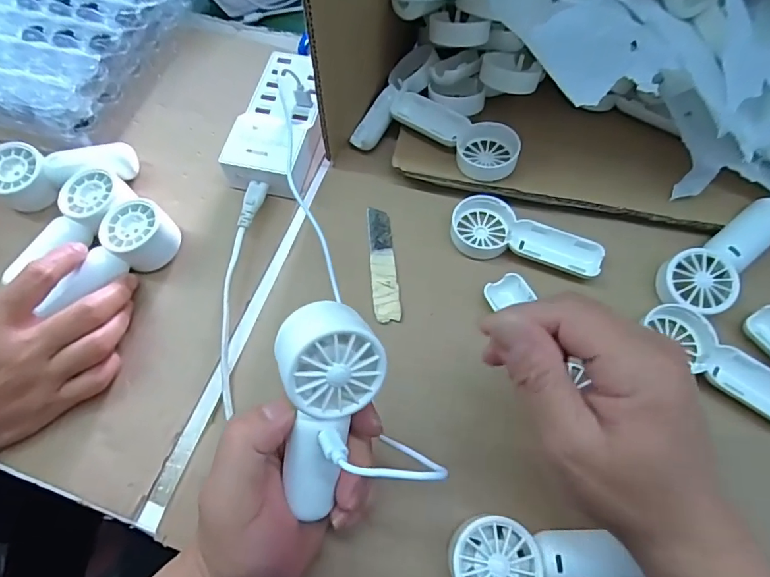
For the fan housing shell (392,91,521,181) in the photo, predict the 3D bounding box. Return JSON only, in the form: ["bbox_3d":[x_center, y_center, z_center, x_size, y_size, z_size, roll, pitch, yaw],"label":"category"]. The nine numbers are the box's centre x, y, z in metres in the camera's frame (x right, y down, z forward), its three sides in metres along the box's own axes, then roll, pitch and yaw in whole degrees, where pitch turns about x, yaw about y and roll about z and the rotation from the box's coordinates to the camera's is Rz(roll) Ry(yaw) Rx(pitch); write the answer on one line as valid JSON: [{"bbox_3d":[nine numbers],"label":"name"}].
[{"bbox_3d":[0.052,-0.124,0.388,0.114,0.013,0.047,28,70,13],"label":"fan housing shell"}]

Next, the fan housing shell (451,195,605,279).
[{"bbox_3d":[0.104,-0.035,0.361,0.111,0.015,0.045,22,68,11],"label":"fan housing shell"}]

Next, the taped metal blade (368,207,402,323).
[{"bbox_3d":[-0.002,-0.020,0.368,0.020,0.005,0.097,-5,66,-1],"label":"taped metal blade"}]

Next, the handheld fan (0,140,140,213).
[{"bbox_3d":[-0.263,-0.095,0.396,0.112,0.037,0.046,-10,66,-3],"label":"handheld fan"}]

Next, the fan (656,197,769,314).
[{"bbox_3d":[0.243,-0.021,0.338,0.108,0.022,0.044,-32,69,-12],"label":"fan"}]

